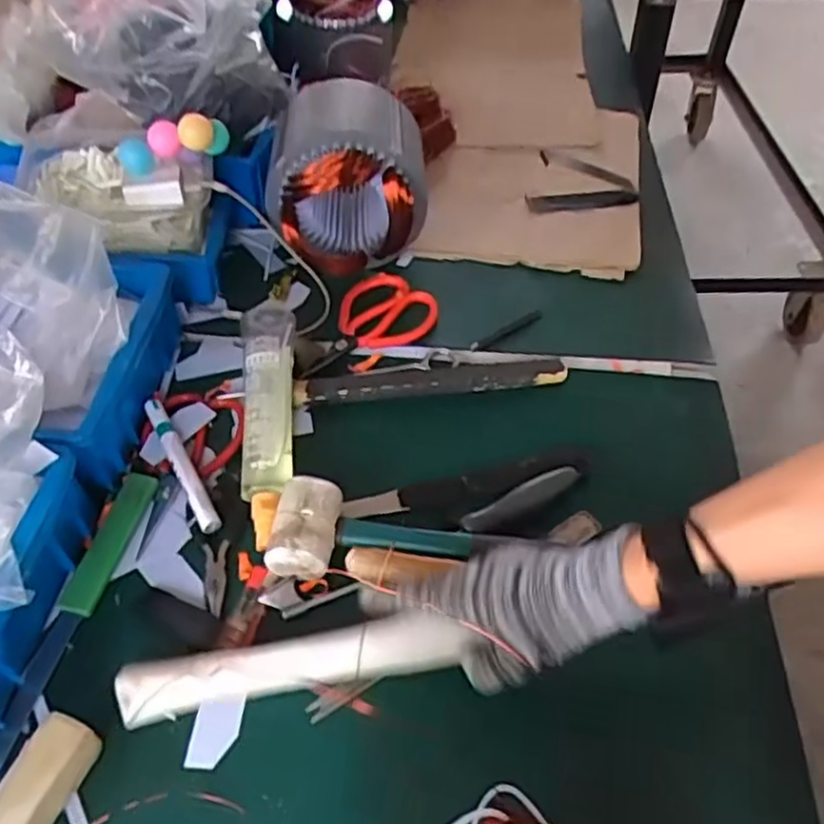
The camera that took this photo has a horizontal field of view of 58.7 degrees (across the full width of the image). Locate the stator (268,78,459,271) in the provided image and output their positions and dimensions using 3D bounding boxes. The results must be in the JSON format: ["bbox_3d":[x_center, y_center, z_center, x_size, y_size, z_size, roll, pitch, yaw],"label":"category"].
[{"bbox_3d":[-0.060,-0.224,0.731,0.159,0.159,0.121,0,49,0],"label":"stator"}]

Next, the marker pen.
[{"bbox_3d":[-0.189,0.042,0.602,0.017,0.022,0.143,-24,53,-20],"label":"marker pen"}]

